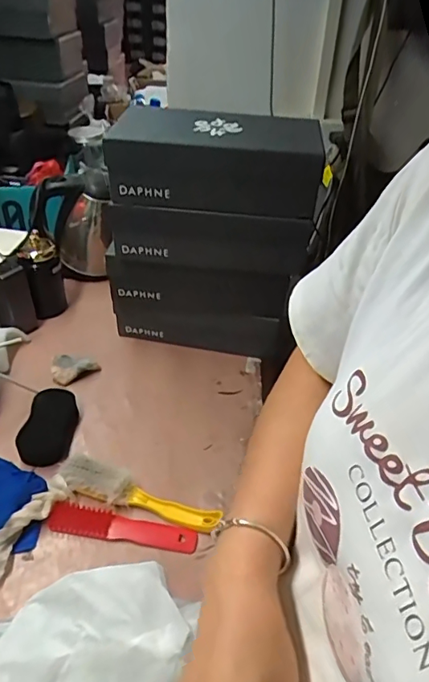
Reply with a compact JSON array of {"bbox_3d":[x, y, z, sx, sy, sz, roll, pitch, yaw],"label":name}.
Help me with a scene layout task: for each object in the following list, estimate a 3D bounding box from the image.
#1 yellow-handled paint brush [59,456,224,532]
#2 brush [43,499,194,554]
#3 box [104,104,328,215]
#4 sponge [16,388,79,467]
[{"bbox_3d":[-0.099,0.202,0.680,0.219,0.029,0.043,12,40,10],"label":"yellow-handled paint brush"},{"bbox_3d":[-0.118,0.239,0.658,0.191,0.014,0.037,8,39,6],"label":"brush"},{"bbox_3d":[0.002,-0.257,0.739,0.286,0.095,0.162,3,39,0],"label":"box"},{"bbox_3d":[-0.249,0.126,0.771,0.068,0.042,0.121,4,39,0],"label":"sponge"}]

